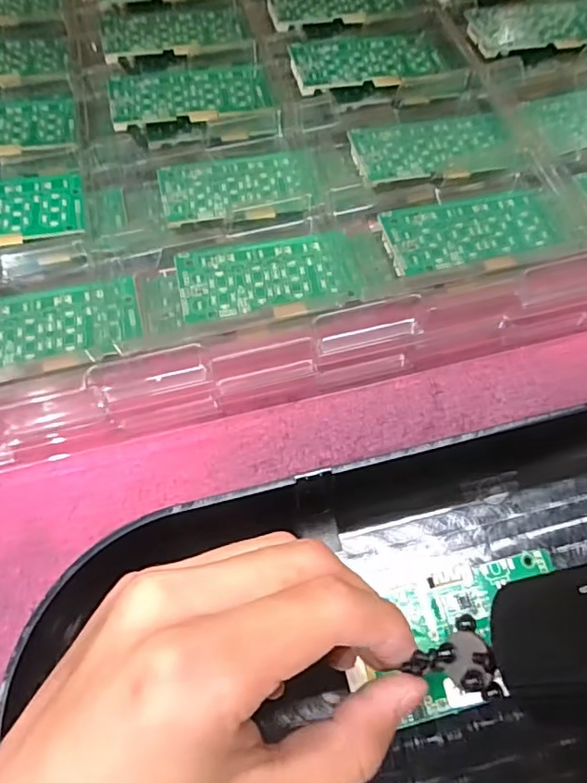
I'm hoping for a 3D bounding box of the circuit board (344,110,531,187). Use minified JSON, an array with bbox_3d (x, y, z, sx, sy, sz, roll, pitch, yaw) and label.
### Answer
[{"bbox_3d":[0.084,-0.144,0.330,0.095,0.009,0.049,-11,67,-4],"label":"circuit board"}]

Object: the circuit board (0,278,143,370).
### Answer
[{"bbox_3d":[-0.134,-0.033,0.279,0.108,0.008,0.044,-12,67,-5],"label":"circuit board"}]

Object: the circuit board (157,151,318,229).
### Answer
[{"bbox_3d":[-0.031,-0.118,0.323,0.088,0.004,0.048,-11,64,-9],"label":"circuit board"}]

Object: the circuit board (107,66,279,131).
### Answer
[{"bbox_3d":[-0.063,-0.183,0.341,0.096,0.012,0.047,-15,67,-4],"label":"circuit board"}]

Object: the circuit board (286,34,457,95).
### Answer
[{"bbox_3d":[0.048,-0.211,0.352,0.096,0.009,0.046,-10,67,-4],"label":"circuit board"}]

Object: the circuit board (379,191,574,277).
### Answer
[{"bbox_3d":[0.096,-0.088,0.298,0.096,0.008,0.043,-12,67,-5],"label":"circuit board"}]

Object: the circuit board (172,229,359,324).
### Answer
[{"bbox_3d":[-0.012,-0.061,0.291,0.093,0.010,0.048,-11,67,-5],"label":"circuit board"}]

